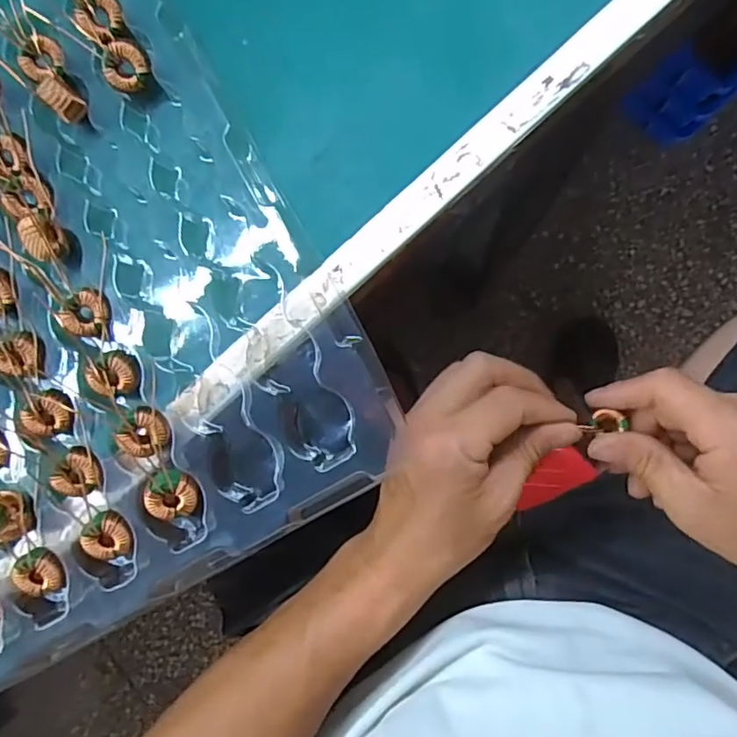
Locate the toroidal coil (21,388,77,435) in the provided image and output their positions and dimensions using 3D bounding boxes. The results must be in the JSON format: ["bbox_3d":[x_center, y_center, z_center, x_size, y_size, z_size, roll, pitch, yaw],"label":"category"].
[{"bbox_3d":[-0.148,0.021,0.255,0.019,0.005,0.022,37,92,7],"label":"toroidal coil"}]

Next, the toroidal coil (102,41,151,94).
[{"bbox_3d":[-0.114,-0.141,0.258,0.020,0.016,0.018,-43,84,3],"label":"toroidal coil"}]

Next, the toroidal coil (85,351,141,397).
[{"bbox_3d":[-0.116,0.003,0.251,0.023,0.007,0.018,-32,85,4],"label":"toroidal coil"}]

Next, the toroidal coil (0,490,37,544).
[{"bbox_3d":[-0.165,0.068,0.251,0.023,0.008,0.023,0,88,7],"label":"toroidal coil"}]

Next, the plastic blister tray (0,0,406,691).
[{"bbox_3d":[-0.163,-0.013,0.259,0.272,0.015,0.270,-31,85,4],"label":"plastic blister tray"}]

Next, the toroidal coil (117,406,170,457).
[{"bbox_3d":[-0.100,0.028,0.246,0.021,0.008,0.019,-35,84,4],"label":"toroidal coil"}]

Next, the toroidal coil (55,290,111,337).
[{"bbox_3d":[-0.131,-0.026,0.258,0.021,0.008,0.022,0,88,7],"label":"toroidal coil"}]

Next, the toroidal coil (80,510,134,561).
[{"bbox_3d":[-0.116,0.076,0.247,0.023,0.006,0.022,0,88,7],"label":"toroidal coil"}]

